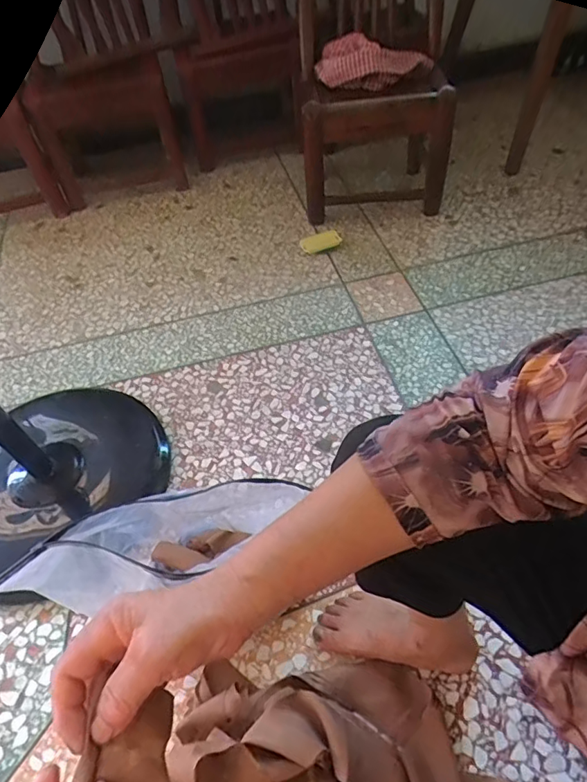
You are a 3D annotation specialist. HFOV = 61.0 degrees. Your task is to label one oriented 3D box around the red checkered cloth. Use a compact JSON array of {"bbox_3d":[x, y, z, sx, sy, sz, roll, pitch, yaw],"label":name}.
[{"bbox_3d":[0.177,-0.725,1.108,0.257,0.092,0.065,19,56,18],"label":"red checkered cloth"}]

